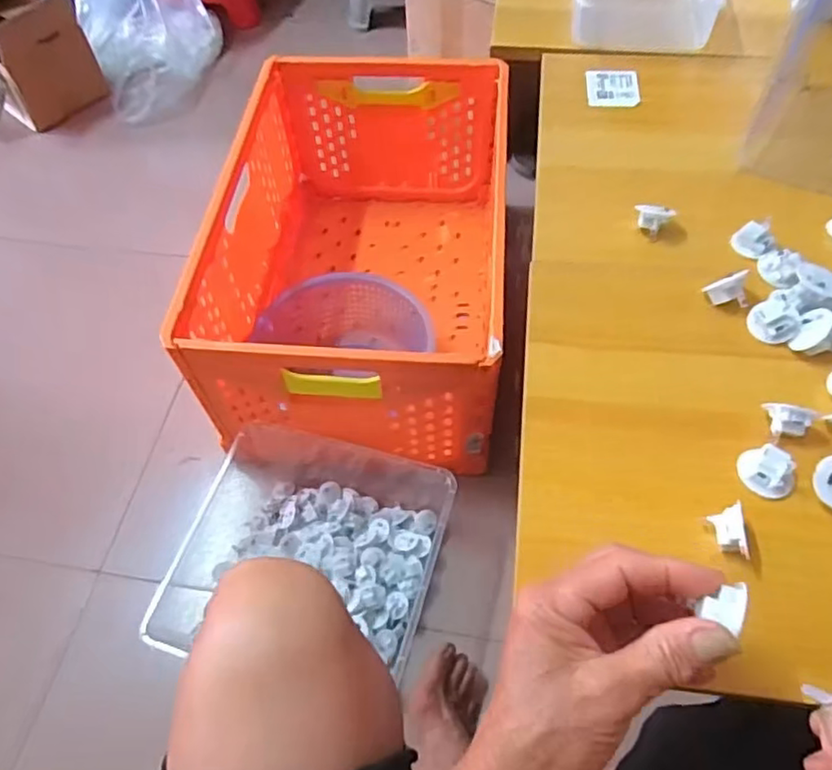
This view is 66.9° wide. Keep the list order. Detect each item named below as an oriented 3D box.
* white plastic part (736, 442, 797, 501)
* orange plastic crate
[{"bbox_3d":[0.217,0.053,0.387,0.025,0.016,0.032,-29,61,-15],"label":"white plastic part"},{"bbox_3d":[-0.071,-0.203,0.986,0.391,0.295,0.619,3,58,5],"label":"orange plastic crate"}]

